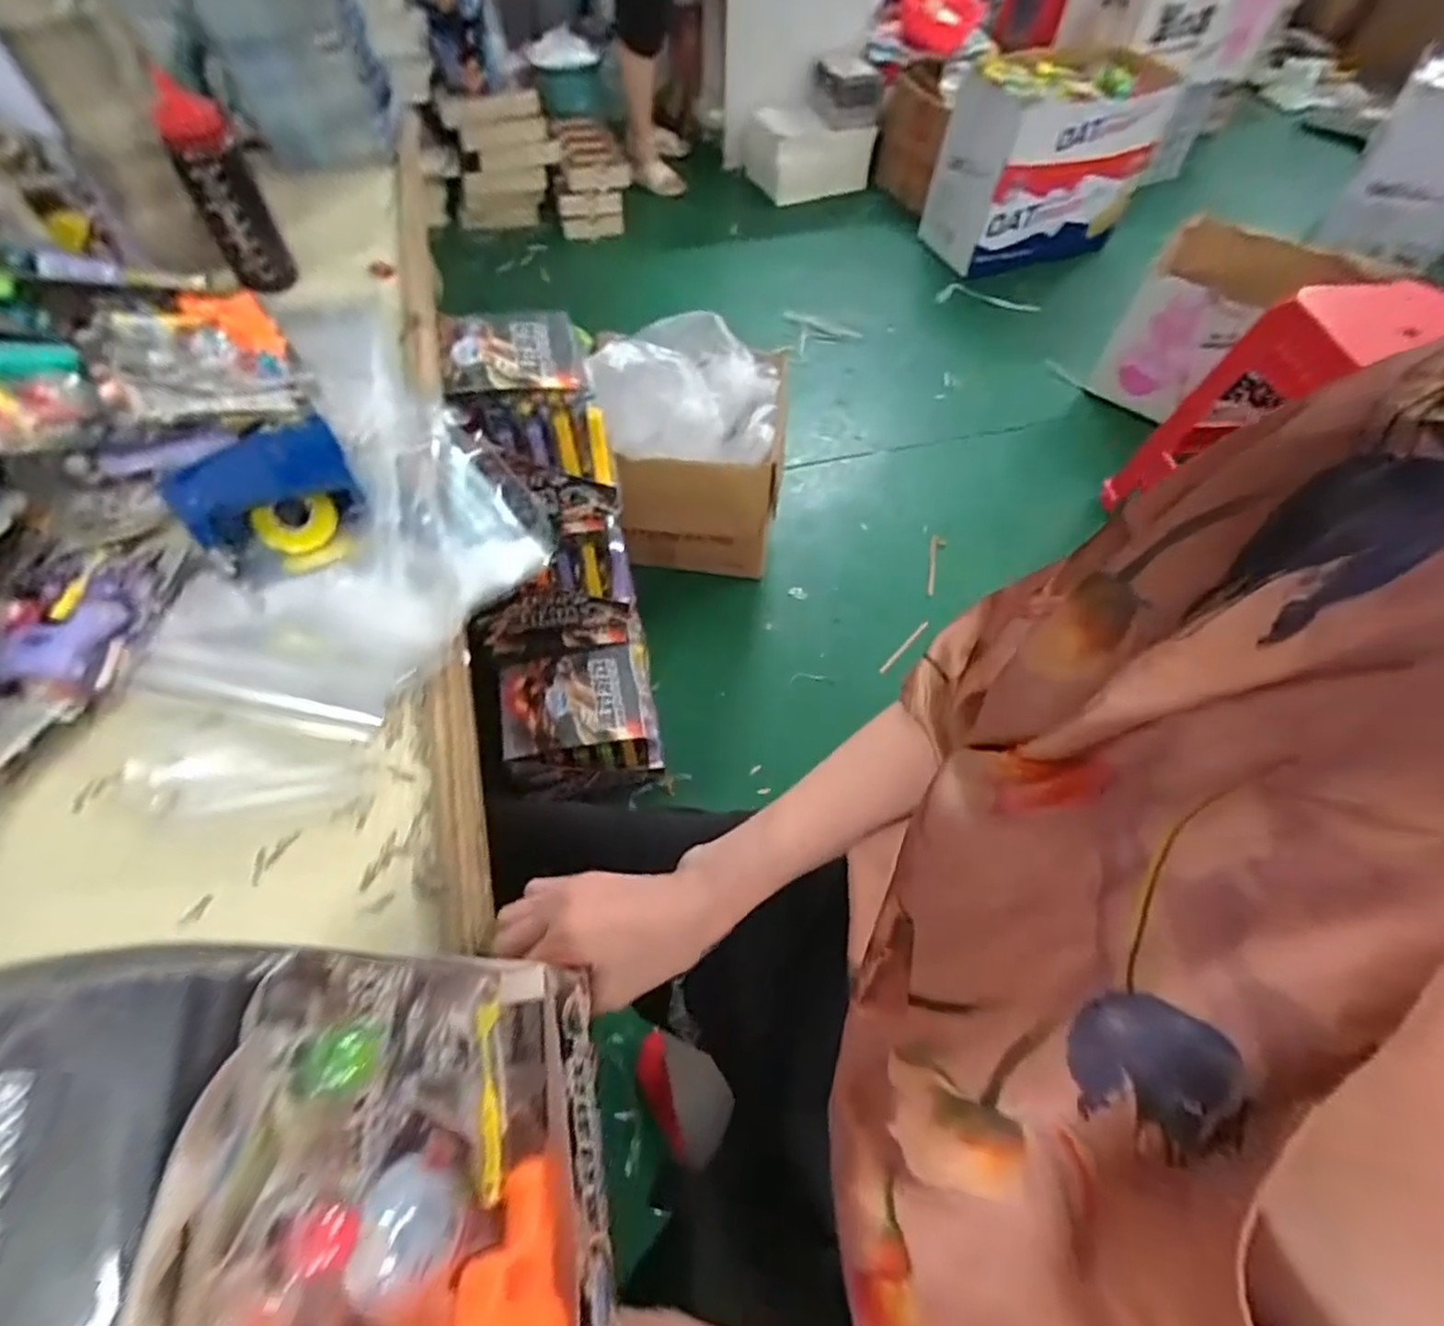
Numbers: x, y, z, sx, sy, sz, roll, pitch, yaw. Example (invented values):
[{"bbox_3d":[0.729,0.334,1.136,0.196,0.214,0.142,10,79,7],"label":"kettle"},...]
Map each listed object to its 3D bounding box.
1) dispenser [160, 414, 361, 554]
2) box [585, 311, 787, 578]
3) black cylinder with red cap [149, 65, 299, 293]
[{"bbox_3d":[-0.380,-0.141,0.559,0.137,0.049,0.096,-28,63,-19],"label":"dispenser"},{"bbox_3d":[-0.053,-0.406,1.263,0.307,0.428,0.303,-1,57,-4],"label":"box"},{"bbox_3d":[-0.522,-0.490,0.712,0.065,0.161,0.047,-23,61,-17],"label":"black cylinder with red cap"}]

